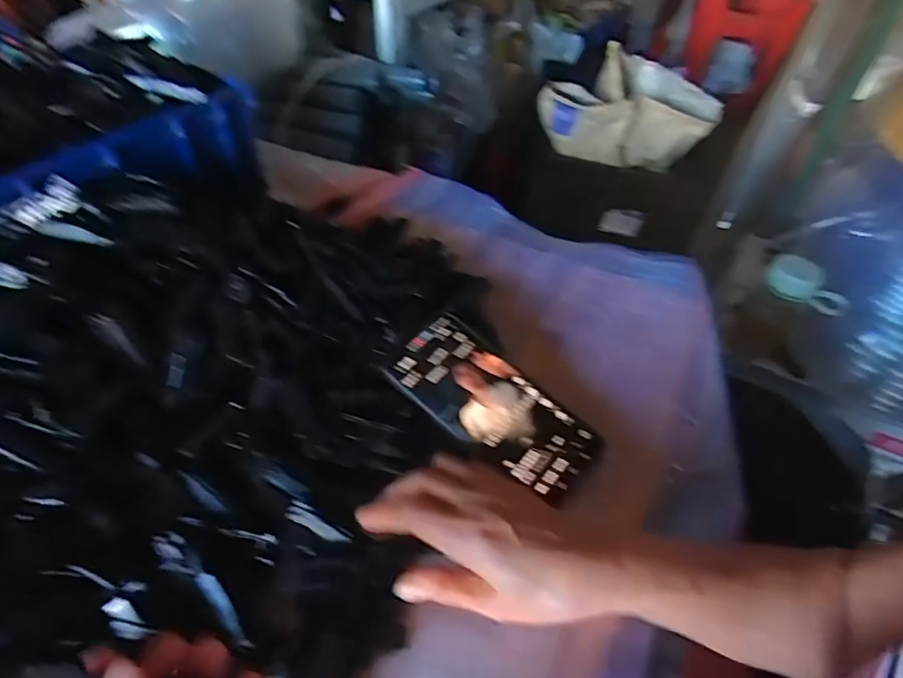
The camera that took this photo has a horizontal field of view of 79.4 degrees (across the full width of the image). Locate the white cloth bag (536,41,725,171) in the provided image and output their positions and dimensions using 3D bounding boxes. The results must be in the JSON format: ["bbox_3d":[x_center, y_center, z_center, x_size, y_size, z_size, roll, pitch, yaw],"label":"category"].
[{"bbox_3d":[0.355,-0.490,1.175,0.374,0.182,0.214,-4,46,-6],"label":"white cloth bag"}]

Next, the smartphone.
[{"bbox_3d":[0.032,0.047,0.406,0.161,0.005,0.076,38,58,14],"label":"smartphone"}]

